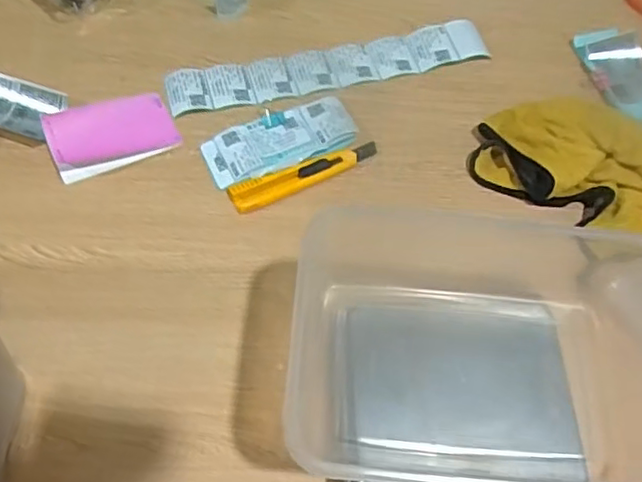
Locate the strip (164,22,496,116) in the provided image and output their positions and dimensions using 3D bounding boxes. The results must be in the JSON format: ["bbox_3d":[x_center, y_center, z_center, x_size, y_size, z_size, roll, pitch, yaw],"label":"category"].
[{"bbox_3d":[0.014,-0.204,0.736,0.377,0.007,0.063,-12,64,-9],"label":"strip"}]

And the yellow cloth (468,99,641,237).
[{"bbox_3d":[0.291,-0.077,0.659,0.258,0.053,0.113,19,64,6],"label":"yellow cloth"}]

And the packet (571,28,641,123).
[{"bbox_3d":[0.359,-0.200,0.751,0.069,0.033,0.135,-14,65,-10],"label":"packet"}]

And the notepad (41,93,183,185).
[{"bbox_3d":[-0.222,-0.118,0.669,0.127,0.028,0.079,-23,67,-14],"label":"notepad"}]

